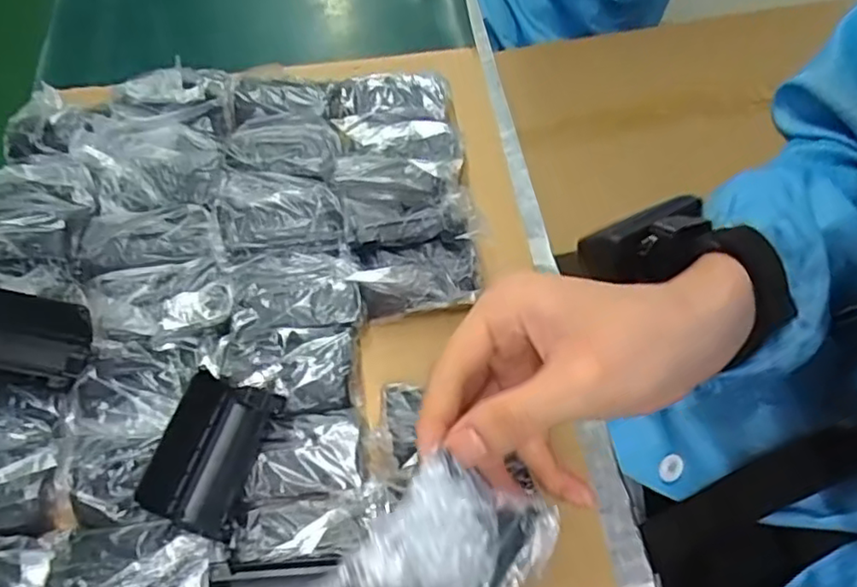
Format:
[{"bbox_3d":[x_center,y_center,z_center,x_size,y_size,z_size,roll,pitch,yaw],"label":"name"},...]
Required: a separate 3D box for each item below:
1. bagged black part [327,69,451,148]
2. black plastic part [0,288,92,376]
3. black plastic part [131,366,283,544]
[{"bbox_3d":[-0.027,-0.125,0.432,0.081,0.017,0.065,-6,61,-1],"label":"bagged black part"},{"bbox_3d":[-0.219,0.020,0.339,0.070,0.021,0.044,1,61,2],"label":"black plastic part"},{"bbox_3d":[-0.104,0.077,0.308,0.048,0.018,0.070,11,62,8],"label":"black plastic part"}]

